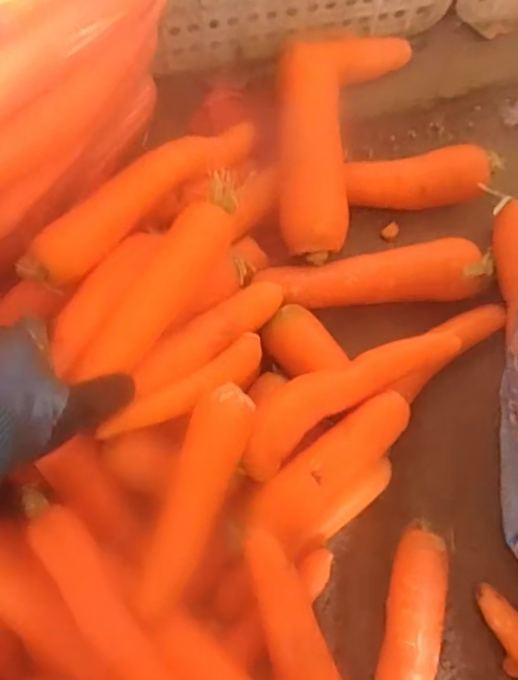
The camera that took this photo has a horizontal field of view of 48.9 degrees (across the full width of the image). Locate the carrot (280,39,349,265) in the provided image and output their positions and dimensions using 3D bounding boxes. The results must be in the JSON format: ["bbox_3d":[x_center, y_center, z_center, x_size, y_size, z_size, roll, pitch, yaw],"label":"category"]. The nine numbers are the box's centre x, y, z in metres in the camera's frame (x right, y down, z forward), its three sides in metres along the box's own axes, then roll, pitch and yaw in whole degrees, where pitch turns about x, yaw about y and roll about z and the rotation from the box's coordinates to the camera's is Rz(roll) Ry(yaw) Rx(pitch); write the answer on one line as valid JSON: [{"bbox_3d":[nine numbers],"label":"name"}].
[{"bbox_3d":[0.050,-0.179,0.533,0.062,0.060,0.196,0,72,0],"label":"carrot"}]

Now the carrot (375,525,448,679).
[{"bbox_3d":[0.111,0.257,0.439,0.042,0.043,0.211,12,72,4],"label":"carrot"}]

